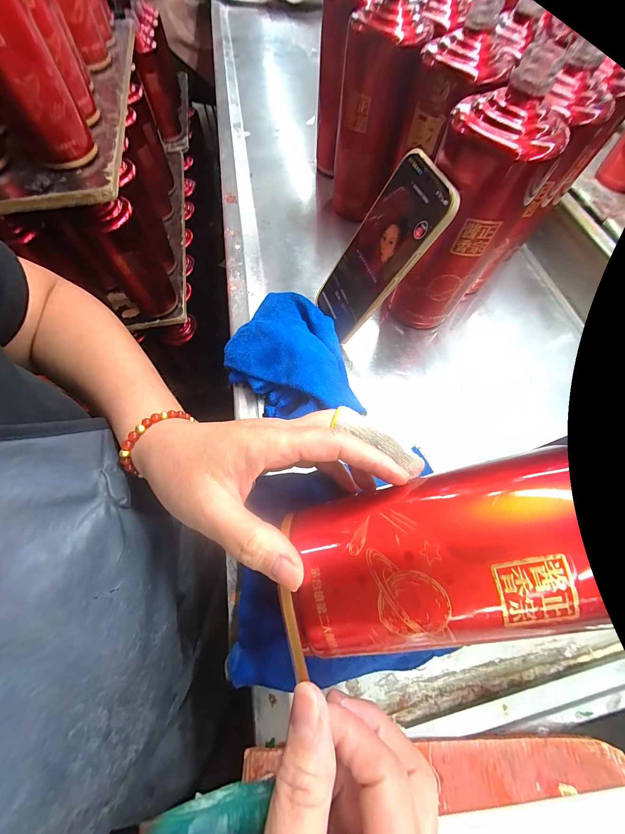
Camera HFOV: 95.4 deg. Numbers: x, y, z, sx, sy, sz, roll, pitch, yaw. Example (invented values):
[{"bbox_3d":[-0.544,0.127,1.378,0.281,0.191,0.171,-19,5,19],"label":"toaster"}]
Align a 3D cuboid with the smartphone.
[{"bbox_3d":[0.055,-0.147,0.267,0.009,0.154,0.079,-6,65,-34],"label":"smartphone"}]

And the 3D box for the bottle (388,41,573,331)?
[{"bbox_3d":[0.125,-0.162,0.255,0.071,0.188,0.077,-23,68,-13],"label":"bottle"}]

